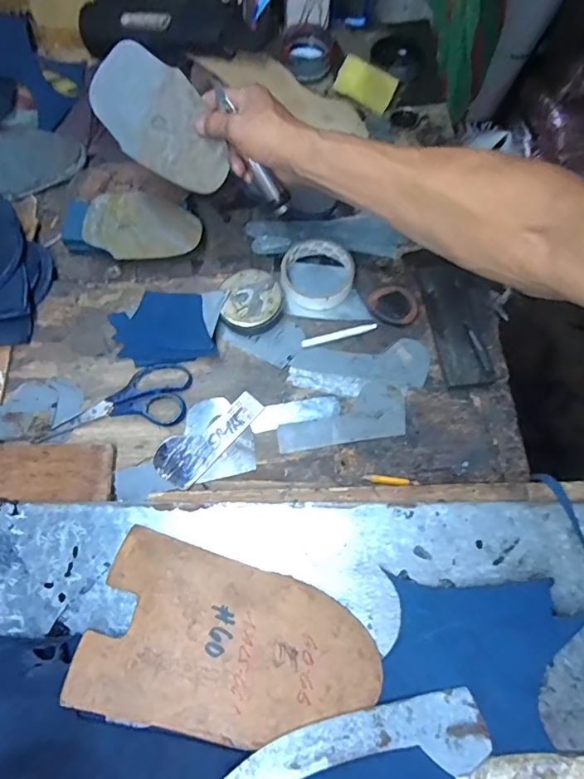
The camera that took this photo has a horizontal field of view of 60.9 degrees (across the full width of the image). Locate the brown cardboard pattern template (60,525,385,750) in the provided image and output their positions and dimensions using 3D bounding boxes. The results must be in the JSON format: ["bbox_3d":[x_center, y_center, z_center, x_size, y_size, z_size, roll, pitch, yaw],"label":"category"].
[{"bbox_3d":[-0.051,0.222,0.436,0.248,0.005,0.140,13,64,3],"label":"brown cardboard pattern template"}]

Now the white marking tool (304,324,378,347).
[{"bbox_3d":[0.055,-0.063,0.571,0.088,0.008,0.009,-12,70,-5],"label":"white marking tool"}]

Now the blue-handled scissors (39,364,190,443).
[{"bbox_3d":[-0.193,0.013,0.551,0.161,0.012,0.072,-9,70,-4],"label":"blue-handled scissors"}]

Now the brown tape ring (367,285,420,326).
[{"bbox_3d":[0.119,-0.098,0.582,0.058,0.016,0.050,33,72,11],"label":"brown tape ring"}]

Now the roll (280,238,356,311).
[{"bbox_3d":[0.030,-0.136,0.591,0.085,0.022,0.091,0,70,-1],"label":"roll"}]

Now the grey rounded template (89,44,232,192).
[{"bbox_3d":[-0.129,-0.271,0.509,0.145,0.093,0.005,29,32,-21],"label":"grey rounded template"}]

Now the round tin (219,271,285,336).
[{"bbox_3d":[-0.047,-0.103,0.576,0.069,0.023,0.069,0,70,-1],"label":"round tin"}]

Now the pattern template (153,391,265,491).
[{"bbox_3d":[-0.091,0.048,0.535,0.053,0.004,0.125,42,76,13],"label":"pattern template"}]

